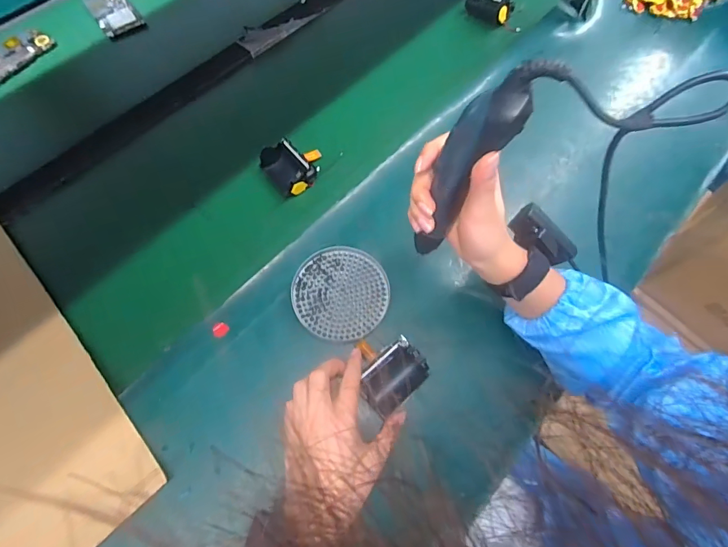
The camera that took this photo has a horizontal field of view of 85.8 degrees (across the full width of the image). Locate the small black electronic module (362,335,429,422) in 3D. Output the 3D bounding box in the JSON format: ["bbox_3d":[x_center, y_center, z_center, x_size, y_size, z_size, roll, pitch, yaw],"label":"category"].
[{"bbox_3d":[0.031,0.111,0.419,0.072,0.025,0.051,-42,75,-16],"label":"small black electronic module"}]

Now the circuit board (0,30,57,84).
[{"bbox_3d":[-0.561,-0.344,0.624,0.058,0.014,0.121,34,71,12],"label":"circuit board"}]

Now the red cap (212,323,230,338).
[{"bbox_3d":[-0.168,0.067,0.459,0.018,0.011,0.017,0,69,-1],"label":"red cap"}]

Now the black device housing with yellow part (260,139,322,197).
[{"bbox_3d":[-0.094,-0.151,0.537,0.078,0.036,0.073,-30,72,-12],"label":"black device housing with yellow part"}]

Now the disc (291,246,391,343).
[{"bbox_3d":[-0.027,0.024,0.475,0.112,0.011,0.115,0,69,-1],"label":"disc"}]

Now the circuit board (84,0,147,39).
[{"bbox_3d":[-0.432,-0.451,0.666,0.064,0.012,0.105,-37,73,-15],"label":"circuit board"}]

